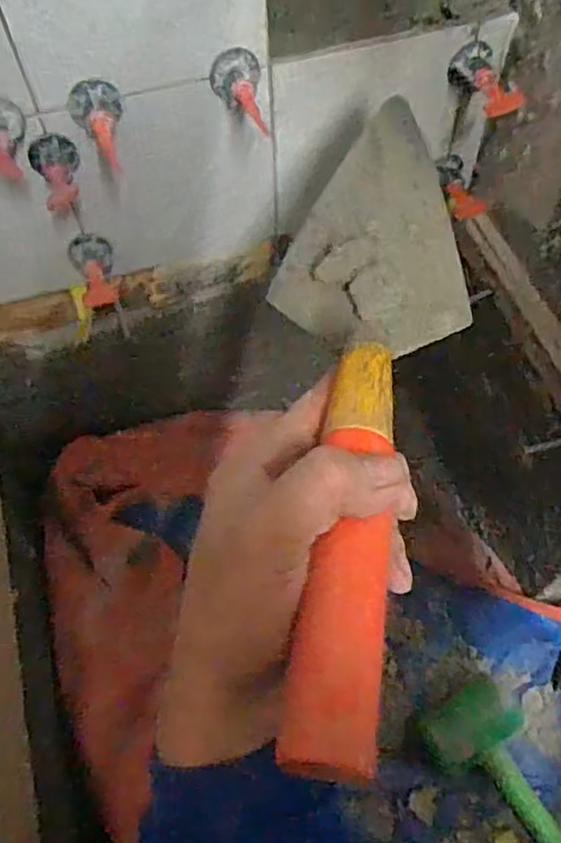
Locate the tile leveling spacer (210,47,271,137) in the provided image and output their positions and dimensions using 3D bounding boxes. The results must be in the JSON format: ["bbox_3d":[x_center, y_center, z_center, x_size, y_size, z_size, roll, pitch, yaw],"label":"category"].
[{"bbox_3d":[-0.027,-0.209,0.416,0.032,0.033,0.044,-6,59,-2],"label":"tile leveling spacer"}]

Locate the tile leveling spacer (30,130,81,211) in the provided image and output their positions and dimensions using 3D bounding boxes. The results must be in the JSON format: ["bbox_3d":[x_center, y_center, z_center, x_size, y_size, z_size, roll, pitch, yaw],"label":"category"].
[{"bbox_3d":[-0.144,-0.163,0.425,0.030,0.033,0.038,-19,61,-10],"label":"tile leveling spacer"}]

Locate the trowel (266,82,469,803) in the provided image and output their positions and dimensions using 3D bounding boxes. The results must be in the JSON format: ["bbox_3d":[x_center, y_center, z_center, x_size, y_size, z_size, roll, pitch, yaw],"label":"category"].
[{"bbox_3d":[0.040,-0.033,0.304,0.096,0.062,0.349,7,49,6],"label":"trowel"}]

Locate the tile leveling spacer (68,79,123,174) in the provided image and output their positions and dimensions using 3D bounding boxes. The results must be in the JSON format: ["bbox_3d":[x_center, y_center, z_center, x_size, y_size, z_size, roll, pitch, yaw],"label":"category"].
[{"bbox_3d":[-0.112,-0.185,0.408,0.032,0.037,0.044,-15,60,-7],"label":"tile leveling spacer"}]

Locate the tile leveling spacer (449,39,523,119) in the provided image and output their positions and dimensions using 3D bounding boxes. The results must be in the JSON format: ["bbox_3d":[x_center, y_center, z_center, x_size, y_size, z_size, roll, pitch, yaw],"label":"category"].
[{"bbox_3d":[0.149,-0.243,0.474,0.027,0.032,0.057,-37,82,-18],"label":"tile leveling spacer"}]

